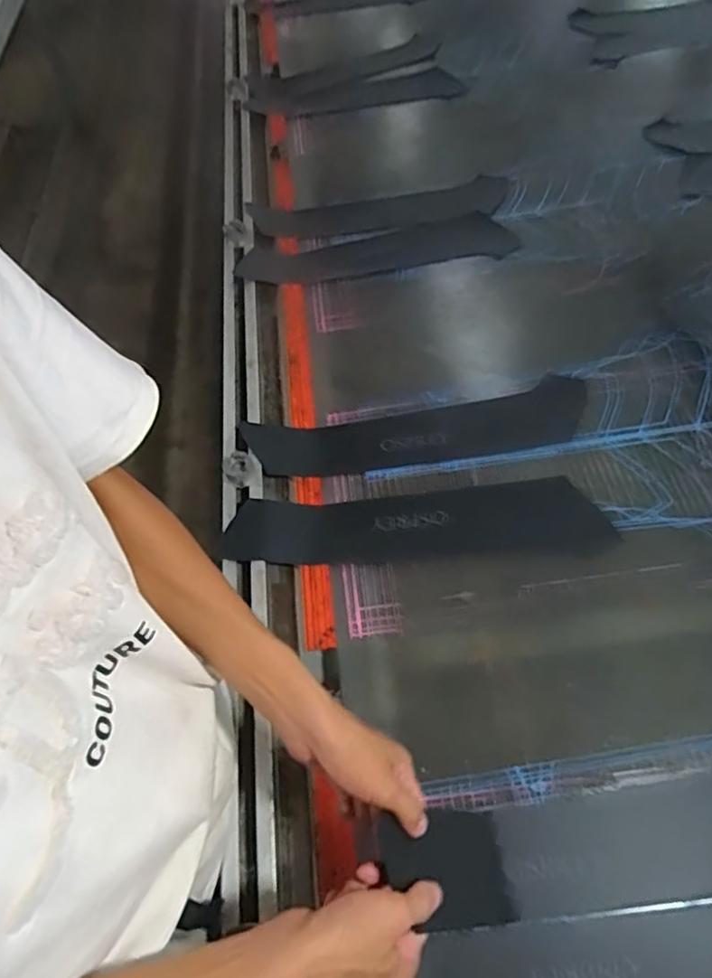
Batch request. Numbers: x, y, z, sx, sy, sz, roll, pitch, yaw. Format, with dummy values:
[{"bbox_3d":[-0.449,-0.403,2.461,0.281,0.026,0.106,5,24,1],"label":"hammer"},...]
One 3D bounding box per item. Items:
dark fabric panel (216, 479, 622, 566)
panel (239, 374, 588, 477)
[{"bbox_3d":[0.070,0.046,0.737,0.447,0.011,0.097,-5,58,0],"label":"dark fabric panel"},{"bbox_3d":[0.084,-0.077,0.815,0.447,0.011,0.100,-9,58,-2],"label":"panel"}]

